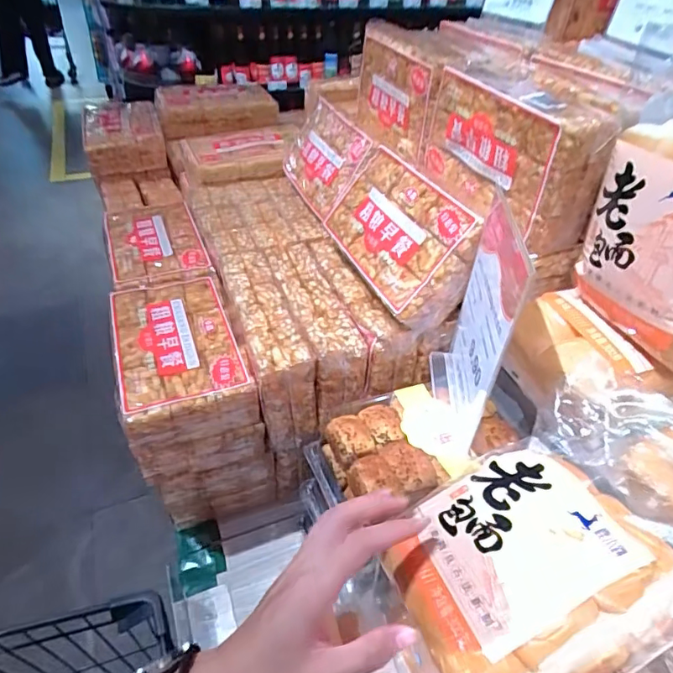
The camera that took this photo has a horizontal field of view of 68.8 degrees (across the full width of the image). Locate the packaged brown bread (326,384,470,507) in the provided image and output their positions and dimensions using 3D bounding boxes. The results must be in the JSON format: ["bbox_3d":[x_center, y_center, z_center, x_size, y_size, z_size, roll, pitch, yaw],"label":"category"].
[{"bbox_3d":[0.063,0.122,0.510,0.143,0.051,0.116,-18,45,-23],"label":"packaged brown bread"}]

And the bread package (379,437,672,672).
[{"bbox_3d":[0.131,0.166,0.355,0.167,0.076,0.150,-33,39,0],"label":"bread package"}]

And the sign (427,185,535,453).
[{"bbox_3d":[0.134,0.005,0.491,0.043,0.188,0.144,5,40,3],"label":"sign"}]

